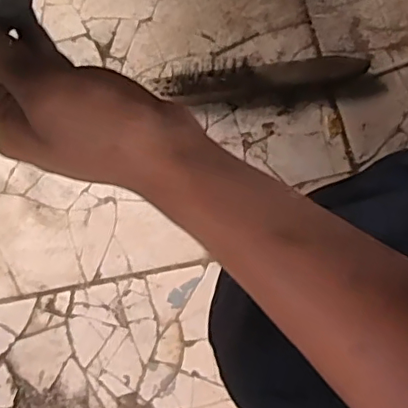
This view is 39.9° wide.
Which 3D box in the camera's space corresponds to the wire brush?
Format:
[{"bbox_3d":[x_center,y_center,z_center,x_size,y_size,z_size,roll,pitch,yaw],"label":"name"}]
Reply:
[{"bbox_3d":[0.060,-0.139,0.607,0.219,0.027,0.040,-9,73,-5],"label":"wire brush"}]

